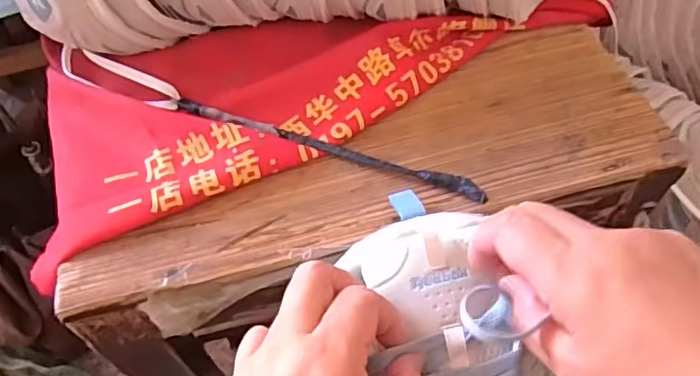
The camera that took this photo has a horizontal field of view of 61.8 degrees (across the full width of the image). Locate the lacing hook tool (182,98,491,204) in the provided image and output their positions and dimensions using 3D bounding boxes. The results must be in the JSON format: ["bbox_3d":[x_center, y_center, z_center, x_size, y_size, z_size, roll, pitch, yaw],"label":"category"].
[{"bbox_3d":[-0.017,-0.029,0.406,0.227,0.013,0.016,16,61,10],"label":"lacing hook tool"}]

